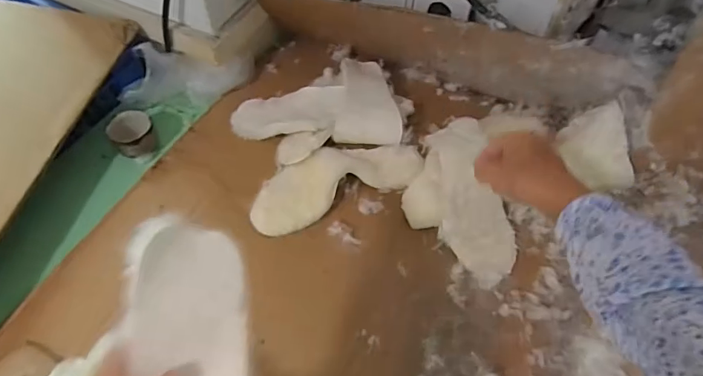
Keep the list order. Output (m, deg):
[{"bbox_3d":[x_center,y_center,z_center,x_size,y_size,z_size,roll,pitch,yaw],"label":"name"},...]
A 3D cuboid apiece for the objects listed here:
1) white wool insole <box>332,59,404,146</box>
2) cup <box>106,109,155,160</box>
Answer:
[{"bbox_3d":[0.029,-0.143,0.704,0.096,0.029,0.171,5,56,0],"label":"white wool insole"},{"bbox_3d":[-0.314,-0.074,0.668,0.062,0.053,0.051,-26,61,-20],"label":"cup"}]

